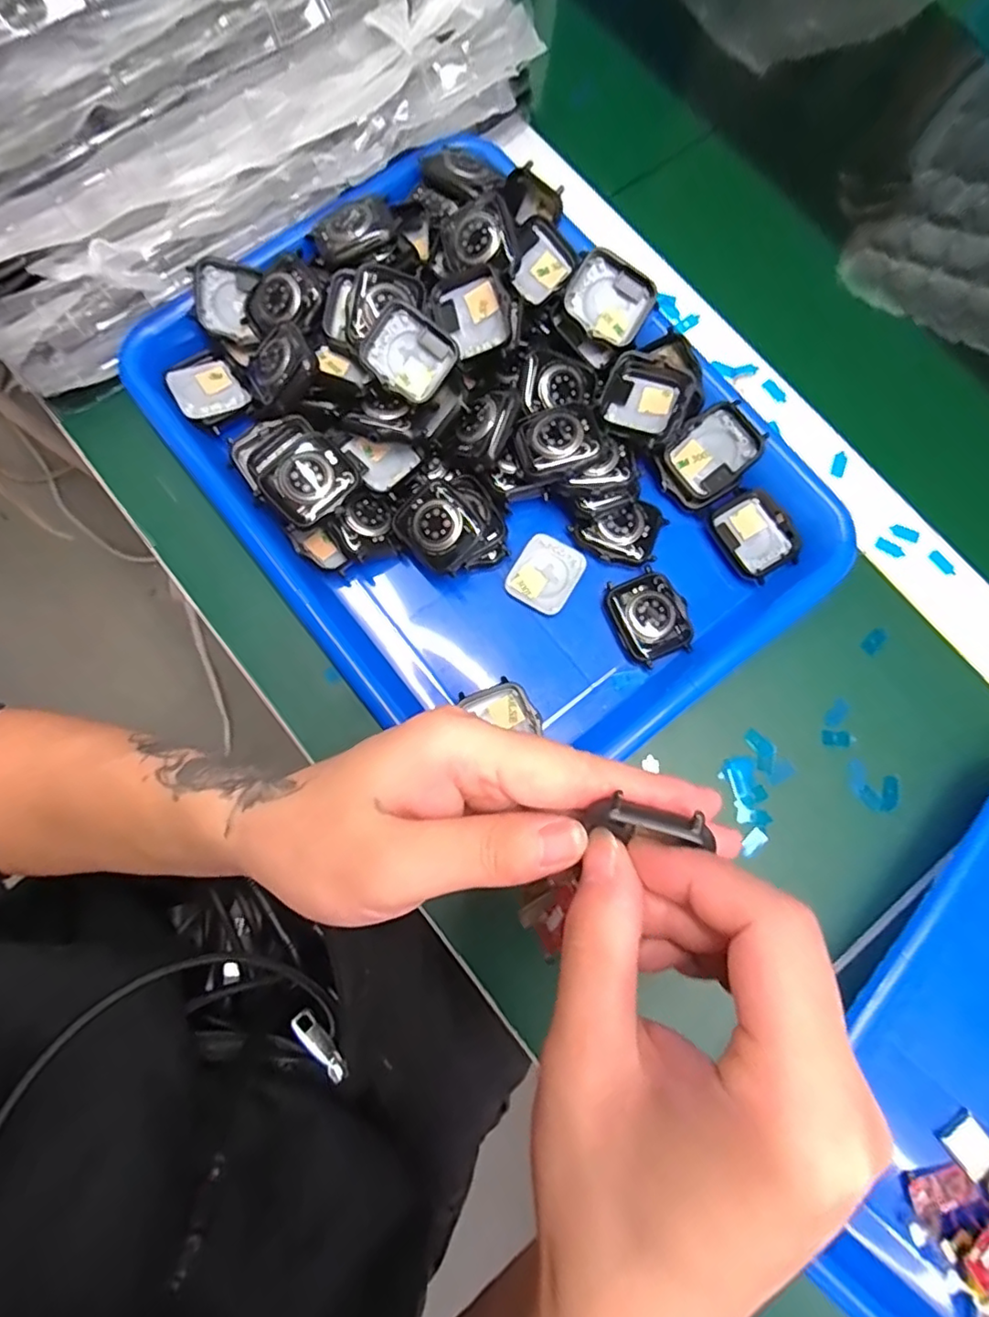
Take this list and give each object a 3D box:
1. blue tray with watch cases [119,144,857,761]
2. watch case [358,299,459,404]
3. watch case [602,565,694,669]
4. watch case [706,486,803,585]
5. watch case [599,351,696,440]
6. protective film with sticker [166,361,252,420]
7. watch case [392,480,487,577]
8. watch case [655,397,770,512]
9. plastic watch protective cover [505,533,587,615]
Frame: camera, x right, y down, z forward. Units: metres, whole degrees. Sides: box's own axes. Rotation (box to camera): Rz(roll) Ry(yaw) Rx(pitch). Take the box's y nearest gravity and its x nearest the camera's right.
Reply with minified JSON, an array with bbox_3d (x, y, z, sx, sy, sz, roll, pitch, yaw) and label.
[{"bbox_3d":[-0.006,-0.105,0.309,0.249,0.046,0.325,-37,81,-7],"label":"blue tray with watch cases"},{"bbox_3d":[-0.043,-0.153,0.300,0.041,0.009,0.037,36,98,-13],"label":"watch case"},{"bbox_3d":[0.080,-0.022,0.307,0.037,0.011,0.045,-24,80,-5],"label":"watch case"},{"bbox_3d":[0.138,-0.066,0.316,0.035,0.012,0.046,-31,81,-6],"label":"watch case"},{"bbox_3d":[0.078,-0.133,0.302,0.044,0.013,0.042,16,94,0],"label":"watch case"},{"bbox_3d":[-0.155,-0.146,0.321,0.035,0.006,0.035,-28,70,-23],"label":"protective film with sticker"},{"bbox_3d":[-0.028,-0.066,0.298,0.034,0.011,0.043,-39,82,-8],"label":"watch case"},{"bbox_3d":[0.114,-0.107,0.314,0.050,0.009,0.040,-39,89,19],"label":"watch case"},{"bbox_3d":[0.028,-0.045,0.315,0.033,0.005,0.039,30,80,5],"label":"plastic watch protective cover"}]

